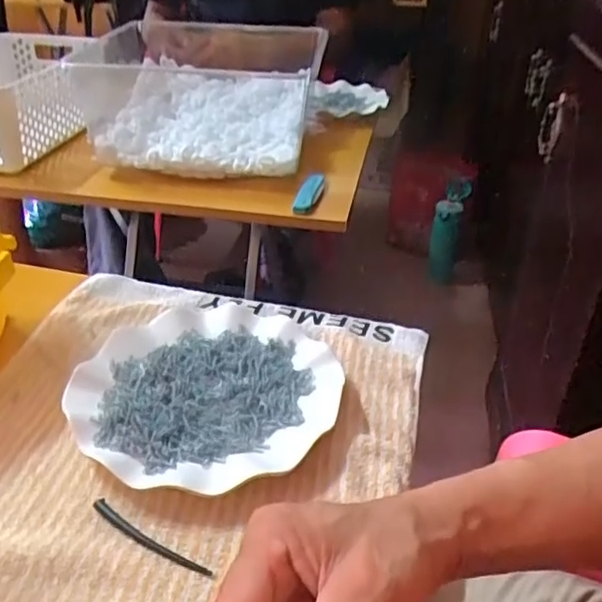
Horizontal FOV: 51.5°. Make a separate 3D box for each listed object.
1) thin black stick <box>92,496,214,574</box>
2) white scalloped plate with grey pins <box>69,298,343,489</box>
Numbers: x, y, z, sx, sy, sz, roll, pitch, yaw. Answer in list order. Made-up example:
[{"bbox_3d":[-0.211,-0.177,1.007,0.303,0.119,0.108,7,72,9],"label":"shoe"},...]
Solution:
[{"bbox_3d":[-0.089,0.137,0.360,0.086,0.004,0.011,21,38,26],"label":"thin black stick"},{"bbox_3d":[-0.065,0.062,0.447,0.170,0.023,0.179,1,33,-1],"label":"white scalloped plate with grey pins"}]

